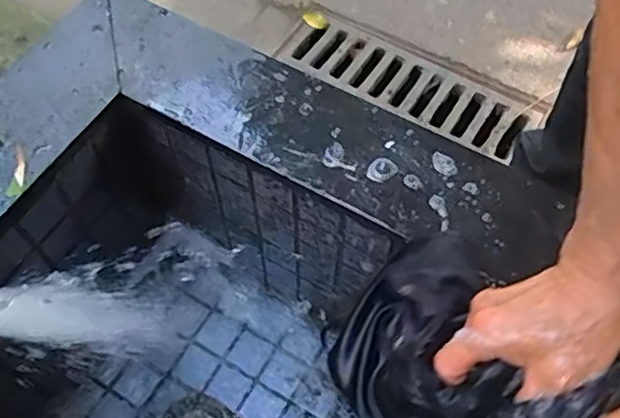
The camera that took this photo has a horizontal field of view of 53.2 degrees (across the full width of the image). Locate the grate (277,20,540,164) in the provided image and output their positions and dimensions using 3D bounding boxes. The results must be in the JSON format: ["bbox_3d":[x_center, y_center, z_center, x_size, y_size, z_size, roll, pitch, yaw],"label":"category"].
[{"bbox_3d":[0.177,-0.239,1.186,0.502,0.021,0.148,26,60,13],"label":"grate"}]

